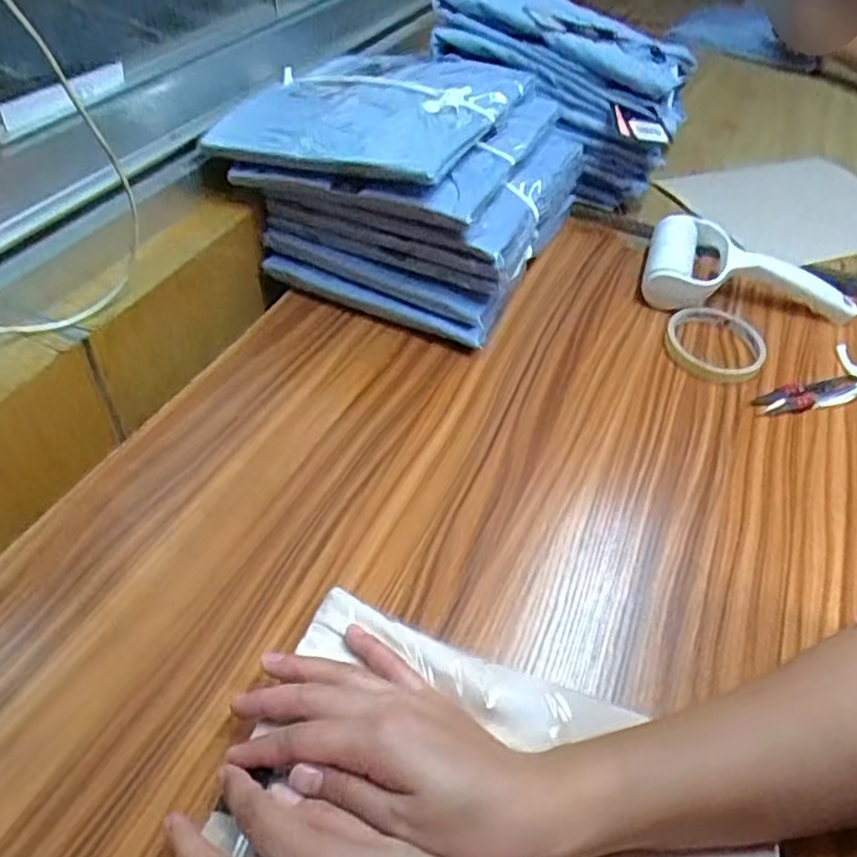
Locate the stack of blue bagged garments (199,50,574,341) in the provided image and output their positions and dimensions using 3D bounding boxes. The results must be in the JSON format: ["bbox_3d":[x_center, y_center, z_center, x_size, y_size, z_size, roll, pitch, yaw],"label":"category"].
[{"bbox_3d":[-0.016,-0.234,0.654,0.263,0.145,0.267,21,47,14],"label":"stack of blue bagged garments"}]

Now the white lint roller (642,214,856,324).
[{"bbox_3d":[0.297,-0.154,0.677,0.195,0.046,0.112,4,45,-3],"label":"white lint roller"}]

